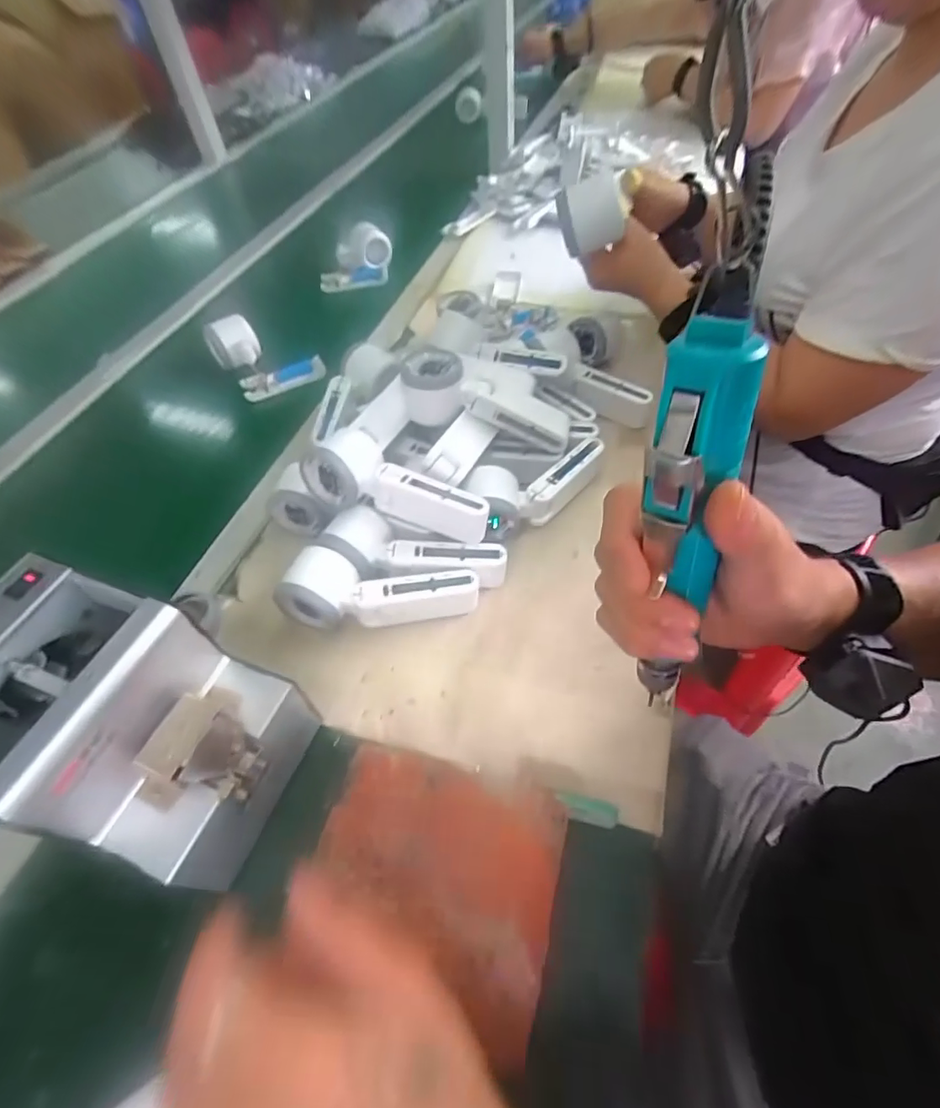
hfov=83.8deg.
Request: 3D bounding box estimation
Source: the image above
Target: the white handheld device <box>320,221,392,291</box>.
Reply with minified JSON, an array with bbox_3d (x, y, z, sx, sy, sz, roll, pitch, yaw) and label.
[{"bbox_3d":[-0.187,-0.476,0.846,0.117,0.075,0.055,-5,54,1],"label":"white handheld device"}]

